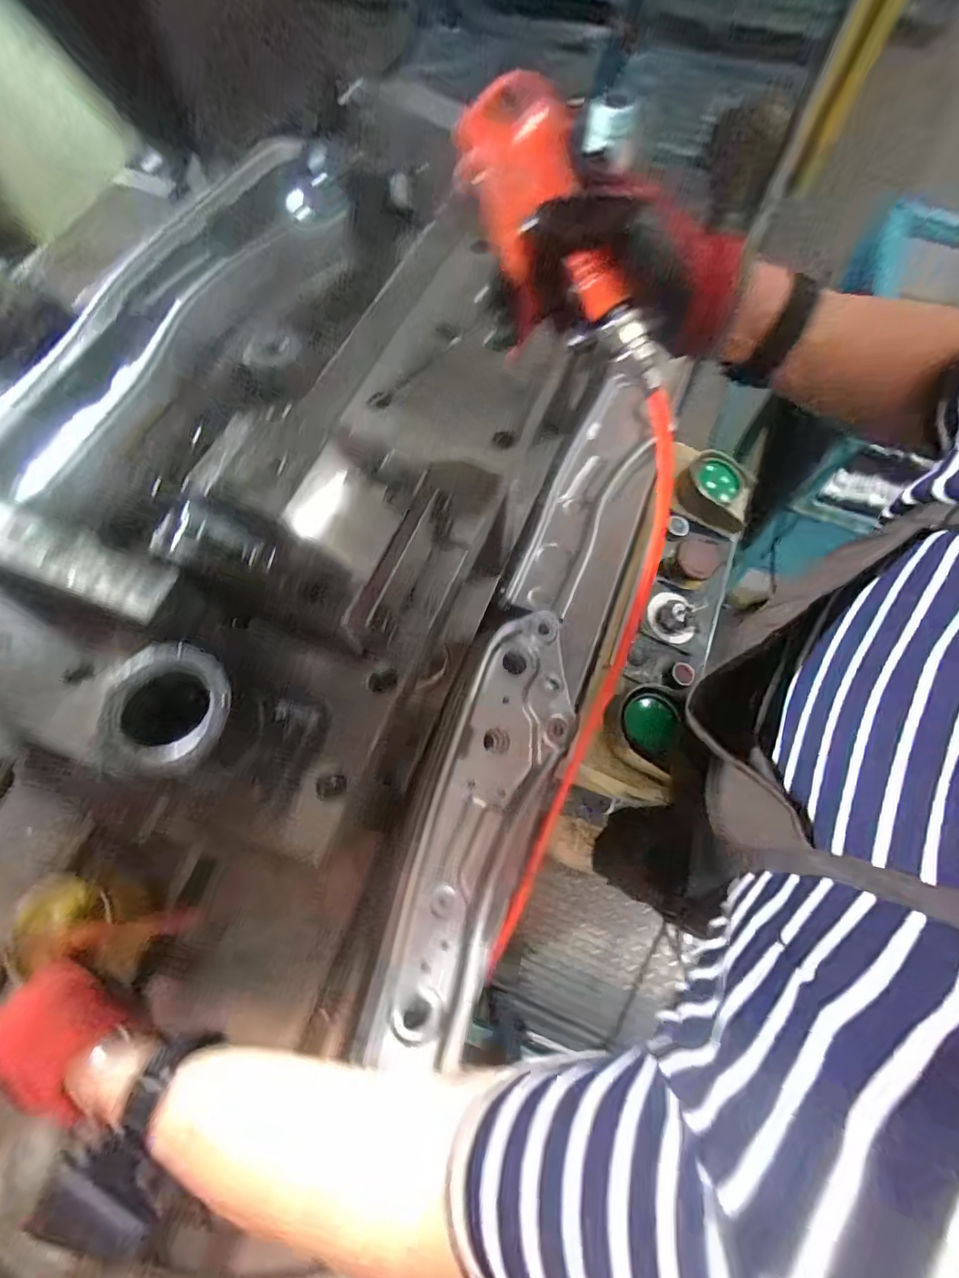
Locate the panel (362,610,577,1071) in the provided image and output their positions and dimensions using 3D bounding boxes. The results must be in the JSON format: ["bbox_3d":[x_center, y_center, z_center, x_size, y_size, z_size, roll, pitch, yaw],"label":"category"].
[{"bbox_3d":[0.006,0.151,0.480,0.101,0.046,0.392,20,68,8],"label":"panel"}]

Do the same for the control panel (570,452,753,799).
[{"bbox_3d":[0.256,-0.042,0.689,0.112,0.082,0.499,18,68,8],"label":"control panel"}]

